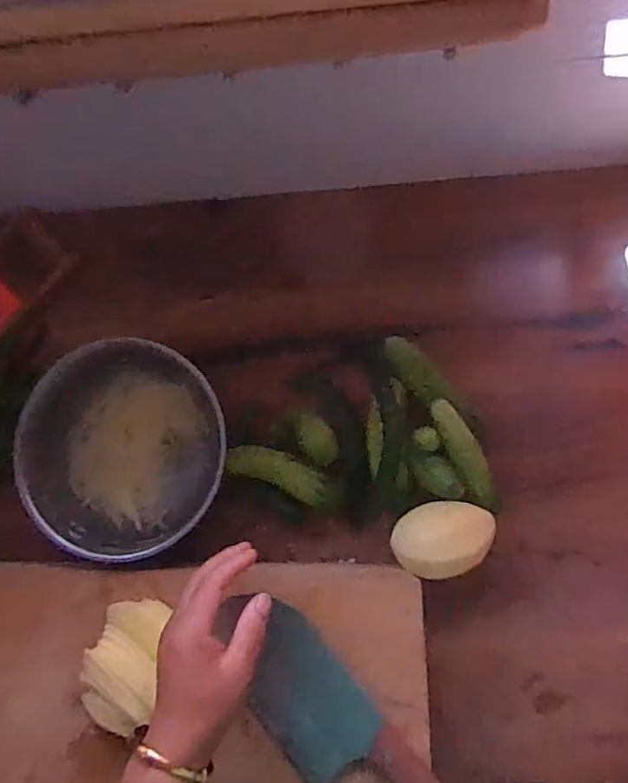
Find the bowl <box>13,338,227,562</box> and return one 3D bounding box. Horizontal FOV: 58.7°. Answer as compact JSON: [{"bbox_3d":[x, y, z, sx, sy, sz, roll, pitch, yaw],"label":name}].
[{"bbox_3d":[-0.185,0.058,0.556,0.203,0.075,0.198,-1,82,5],"label":"bowl"}]

